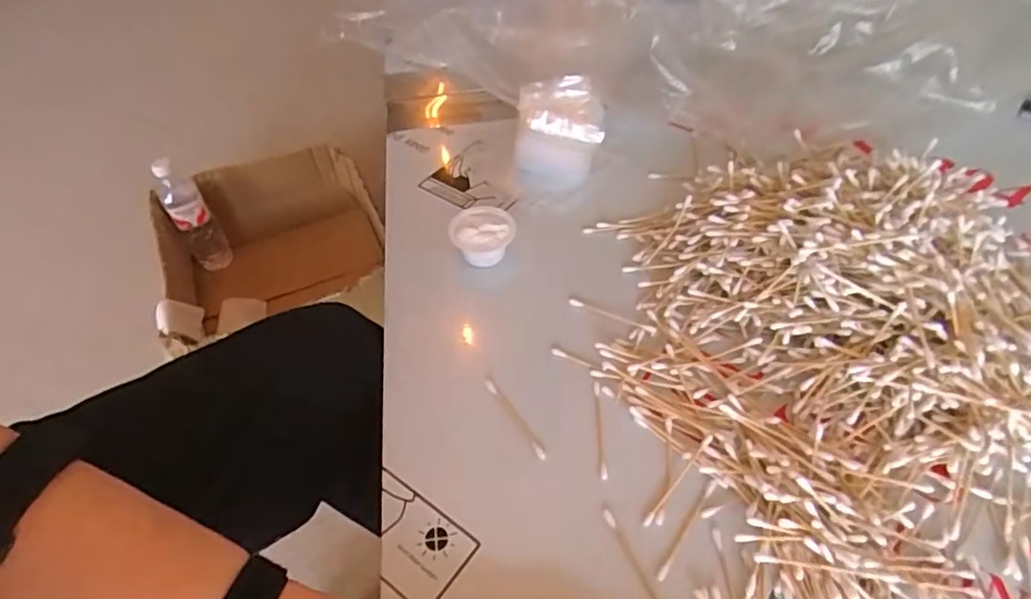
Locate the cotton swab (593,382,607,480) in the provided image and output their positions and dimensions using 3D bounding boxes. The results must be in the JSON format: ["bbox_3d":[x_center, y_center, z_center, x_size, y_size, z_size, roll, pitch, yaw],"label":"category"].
[{"bbox_3d":[0.057,0.087,0.403,0.005,0.004,0.070,-1,50,2],"label":"cotton swab"}]

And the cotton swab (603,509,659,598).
[{"bbox_3d":[0.071,0.154,0.345,0.006,0.004,0.072,-21,52,-14],"label":"cotton swab"}]

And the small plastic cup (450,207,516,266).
[{"bbox_3d":[-0.027,-0.052,0.511,0.053,0.034,0.048,5,51,8],"label":"small plastic cup"}]

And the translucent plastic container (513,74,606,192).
[{"bbox_3d":[0.044,-0.168,0.592,0.086,0.052,0.131,1,50,4],"label":"translucent plastic container"}]

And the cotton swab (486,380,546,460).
[{"bbox_3d":[0.000,0.081,0.412,0.007,0.004,0.071,-28,54,-19],"label":"cotton swab"}]

